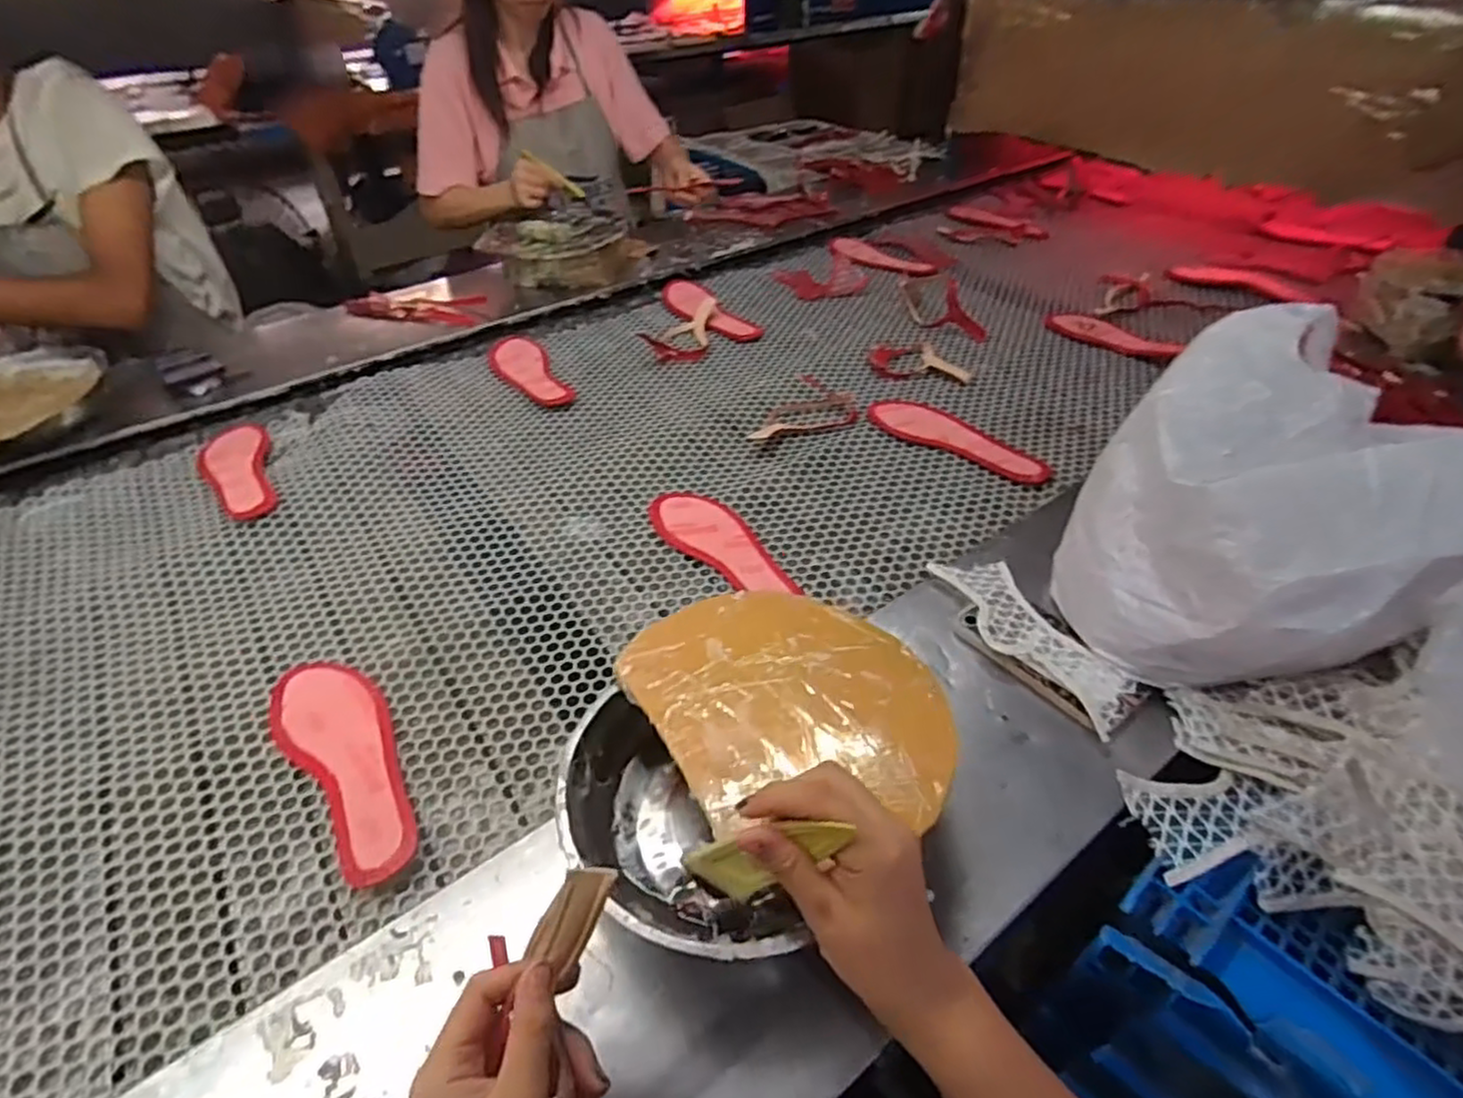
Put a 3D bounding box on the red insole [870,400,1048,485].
[{"bbox_3d":[0.281,-0.137,0.890,0.238,0.011,0.067,33,53,32],"label":"red insole"}]

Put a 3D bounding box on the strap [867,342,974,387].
[{"bbox_3d":[0.270,-0.267,1.036,0.114,0.005,0.129,-14,44,-12],"label":"strap"}]

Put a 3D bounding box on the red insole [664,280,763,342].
[{"bbox_3d":[-0.047,-0.399,1.179,0.075,0.028,0.236,-32,51,-28],"label":"red insole"}]

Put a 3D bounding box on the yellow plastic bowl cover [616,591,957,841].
[{"bbox_3d":[0.043,0.103,0.495,0.188,0.008,0.227,-18,40,-23],"label":"yellow plastic bowl cover"}]

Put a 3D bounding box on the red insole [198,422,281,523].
[{"bbox_3d":[-0.619,-0.102,0.888,0.078,0.013,0.237,-22,47,-20],"label":"red insole"}]

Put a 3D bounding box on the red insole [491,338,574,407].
[{"bbox_3d":[-0.304,-0.267,1.054,0.087,0.015,0.237,-19,46,-17],"label":"red insole"}]

